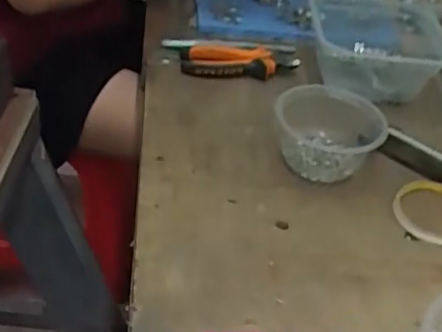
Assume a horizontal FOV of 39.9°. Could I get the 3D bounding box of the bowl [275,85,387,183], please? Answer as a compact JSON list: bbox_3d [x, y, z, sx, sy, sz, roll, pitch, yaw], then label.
[{"bbox_3d":[0.114,-0.038,0.654,0.113,0.070,0.094,12,39,6],"label":"bowl"}]

